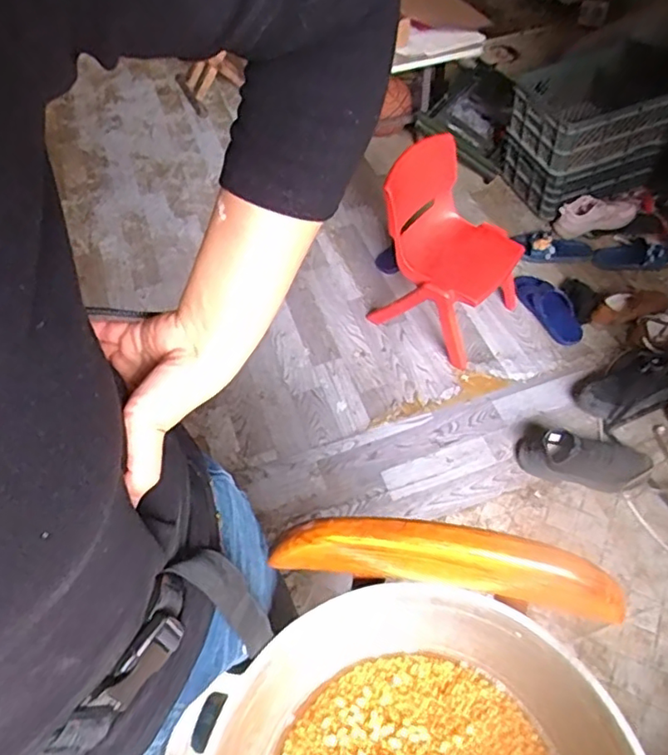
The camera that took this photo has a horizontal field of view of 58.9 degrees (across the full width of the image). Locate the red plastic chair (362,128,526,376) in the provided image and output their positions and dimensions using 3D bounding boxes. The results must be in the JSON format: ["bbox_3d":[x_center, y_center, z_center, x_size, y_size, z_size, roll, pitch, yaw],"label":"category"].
[{"bbox_3d":[0.314,-0.334,1.602,0.320,0.499,0.339,34,63,24],"label":"red plastic chair"}]

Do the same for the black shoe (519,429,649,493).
[{"bbox_3d":[0.597,0.201,1.421,0.291,0.090,0.117,7,56,8],"label":"black shoe"}]

